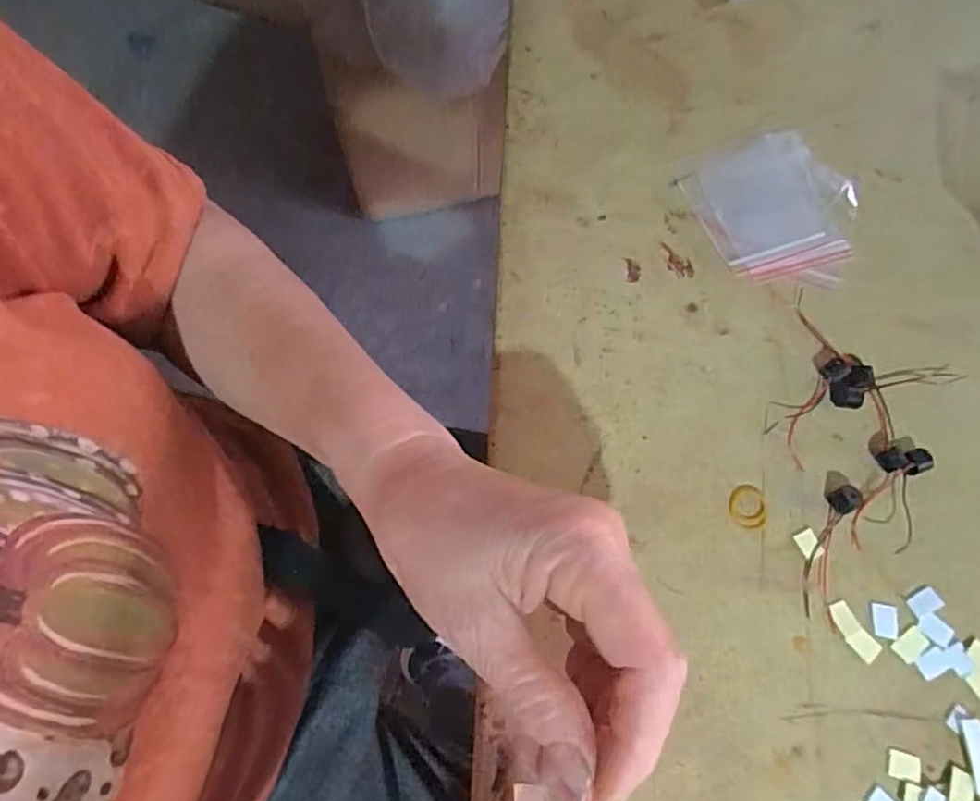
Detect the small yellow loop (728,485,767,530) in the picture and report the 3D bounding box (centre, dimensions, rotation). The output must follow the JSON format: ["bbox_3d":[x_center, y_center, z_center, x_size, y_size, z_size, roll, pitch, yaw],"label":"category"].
[{"bbox_3d":[0.124,0.051,0.307,0.018,0.004,0.021,2,71,-1],"label":"small yellow loop"}]

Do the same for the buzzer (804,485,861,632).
[{"bbox_3d":[0.161,0.071,0.300,0.017,0.007,0.065,20,72,6],"label":"buzzer"}]

